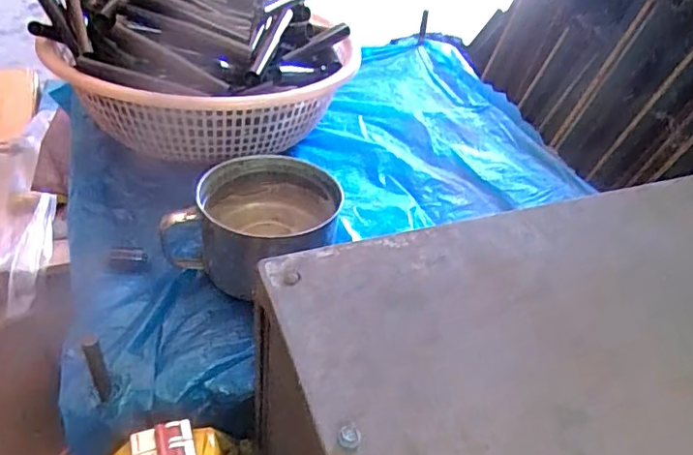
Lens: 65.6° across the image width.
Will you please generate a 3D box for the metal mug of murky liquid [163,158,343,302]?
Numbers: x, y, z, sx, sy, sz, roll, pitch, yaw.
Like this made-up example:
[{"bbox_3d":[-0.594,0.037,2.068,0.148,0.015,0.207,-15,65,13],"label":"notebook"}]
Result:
[{"bbox_3d":[-0.092,0.001,0.553,0.177,0.089,0.128,-12,44,-20],"label":"metal mug of murky liquid"}]

